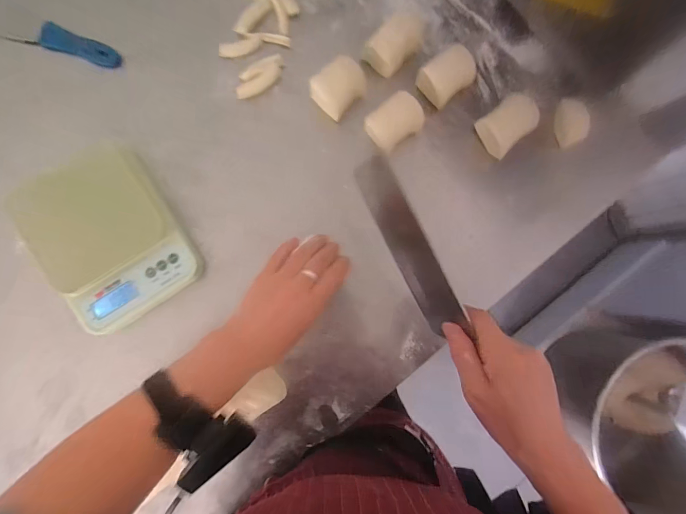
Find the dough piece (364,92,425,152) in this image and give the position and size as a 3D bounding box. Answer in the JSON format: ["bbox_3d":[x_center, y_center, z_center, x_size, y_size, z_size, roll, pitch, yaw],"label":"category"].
[{"bbox_3d":[0.062,-0.165,0.407,0.068,0.051,0.051,-38,89,-5],"label":"dough piece"}]

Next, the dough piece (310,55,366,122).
[{"bbox_3d":[-0.005,-0.206,0.402,0.044,0.048,0.065,43,85,0],"label":"dough piece"}]

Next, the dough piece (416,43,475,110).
[{"bbox_3d":[0.133,-0.230,0.417,0.068,0.044,0.050,-39,89,-5],"label":"dough piece"}]

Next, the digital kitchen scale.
[{"bbox_3d":[-0.281,-0.023,0.394,0.159,0.028,0.199,-33,89,-4],"label":"digital kitchen scale"}]

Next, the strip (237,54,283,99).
[{"bbox_3d":[-0.106,-0.230,0.416,0.072,0.012,0.032,-36,89,-5],"label":"strip"}]

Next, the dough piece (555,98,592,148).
[{"bbox_3d":[0.297,-0.177,0.428,0.023,0.034,0.059,-8,87,-3],"label":"dough piece"}]

